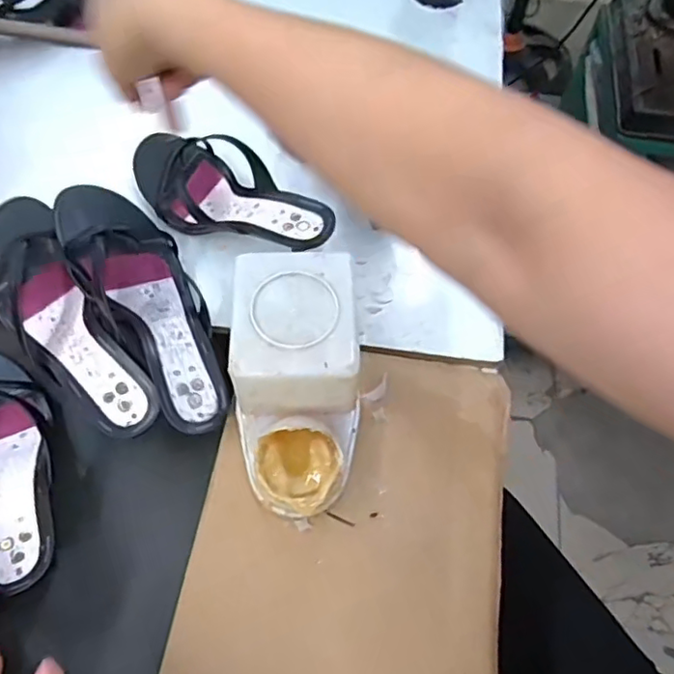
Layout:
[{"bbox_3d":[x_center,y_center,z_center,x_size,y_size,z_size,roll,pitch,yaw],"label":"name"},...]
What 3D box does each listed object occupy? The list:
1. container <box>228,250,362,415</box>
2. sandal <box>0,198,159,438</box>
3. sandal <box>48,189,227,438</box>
[{"bbox_3d":[-0.031,0.000,0.491,0.097,0.072,0.117,-3,61,-3],"label":"container"},{"bbox_3d":[-0.247,-0.010,0.548,0.083,0.070,0.251,-30,66,-17],"label":"sandal"},{"bbox_3d":[-0.166,-0.031,0.550,0.088,0.059,0.254,-29,76,-14],"label":"sandal"}]

